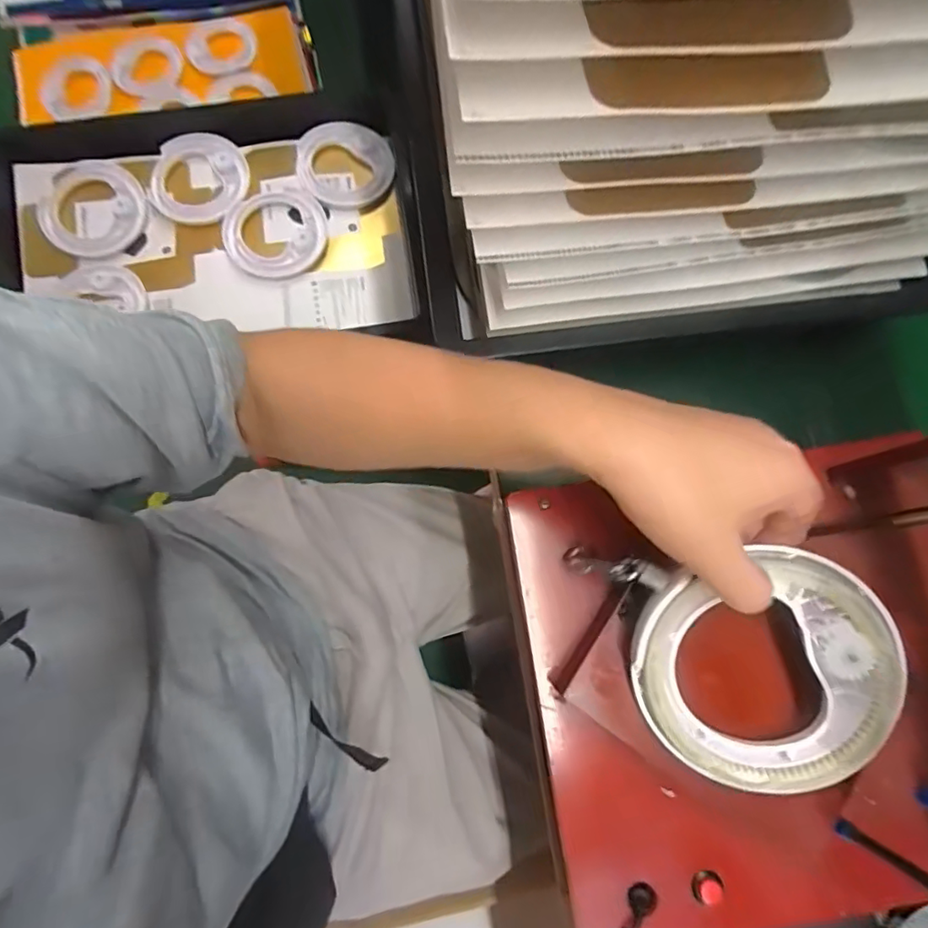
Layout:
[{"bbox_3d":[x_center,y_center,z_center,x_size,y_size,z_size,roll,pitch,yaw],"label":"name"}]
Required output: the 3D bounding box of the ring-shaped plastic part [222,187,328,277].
[{"bbox_3d":[-0.254,-0.313,0.728,0.134,0.027,0.123,0,78,-1],"label":"ring-shaped plastic part"}]

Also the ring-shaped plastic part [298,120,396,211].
[{"bbox_3d":[-0.164,-0.421,0.766,0.132,0.030,0.126,0,78,-1],"label":"ring-shaped plastic part"}]

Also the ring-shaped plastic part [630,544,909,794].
[{"bbox_3d":[0.162,0.113,0.293,0.132,0.014,0.124,1,94,9],"label":"ring-shaped plastic part"}]

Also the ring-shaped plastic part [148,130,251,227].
[{"bbox_3d":[-0.364,-0.391,0.738,0.127,0.025,0.121,0,78,-1],"label":"ring-shaped plastic part"}]

